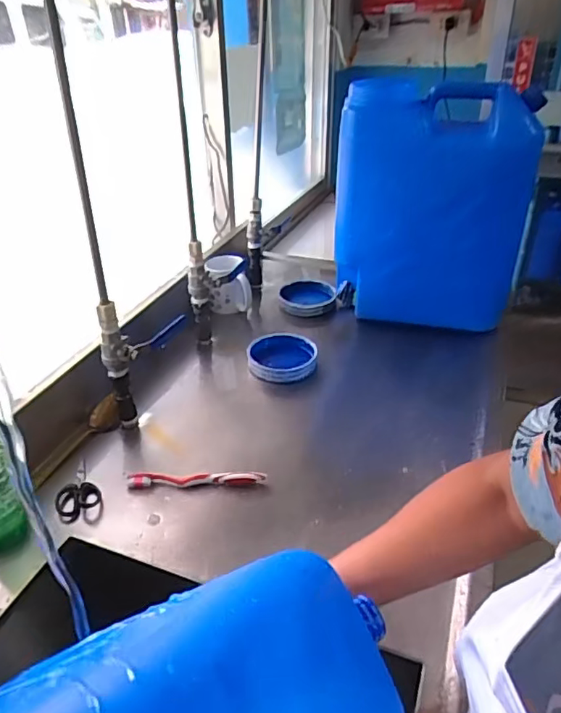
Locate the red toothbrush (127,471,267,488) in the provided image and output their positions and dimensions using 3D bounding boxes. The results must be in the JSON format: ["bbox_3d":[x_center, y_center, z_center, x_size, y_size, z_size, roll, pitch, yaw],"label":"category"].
[{"bbox_3d":[-0.110,0.163,0.721,0.181,0.017,0.017,-1,35,-1],"label":"red toothbrush"}]

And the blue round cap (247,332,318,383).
[{"bbox_3d":[0.002,-0.001,0.947,0.116,0.028,0.124,0,35,0],"label":"blue round cap"}]

